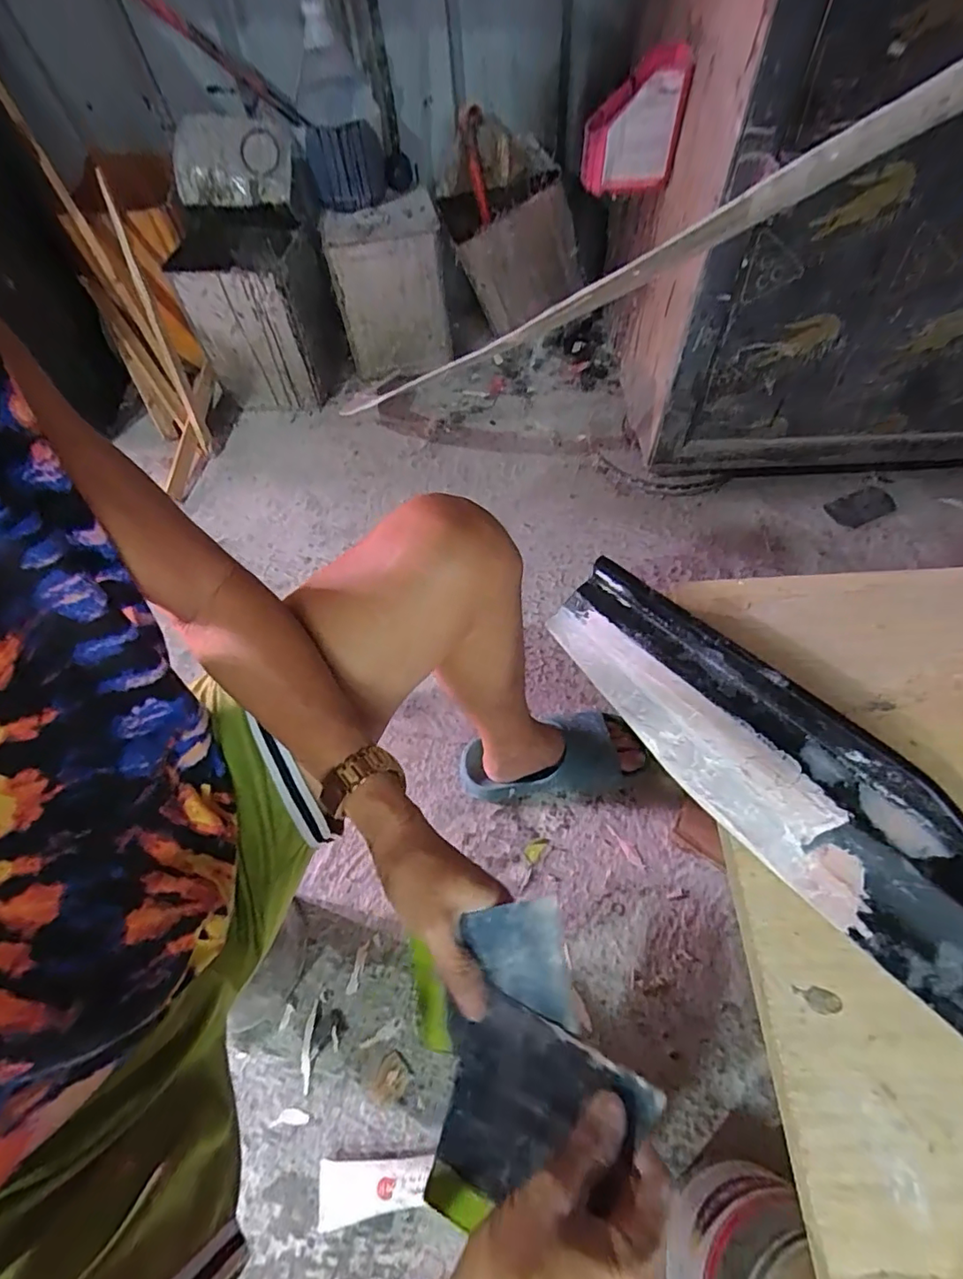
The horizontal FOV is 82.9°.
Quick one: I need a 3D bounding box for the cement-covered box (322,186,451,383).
[{"bbox_3d":[-0.204,-0.781,1.235,0.236,0.286,0.171,-12,60,-3],"label":"cement-covered box"}]

